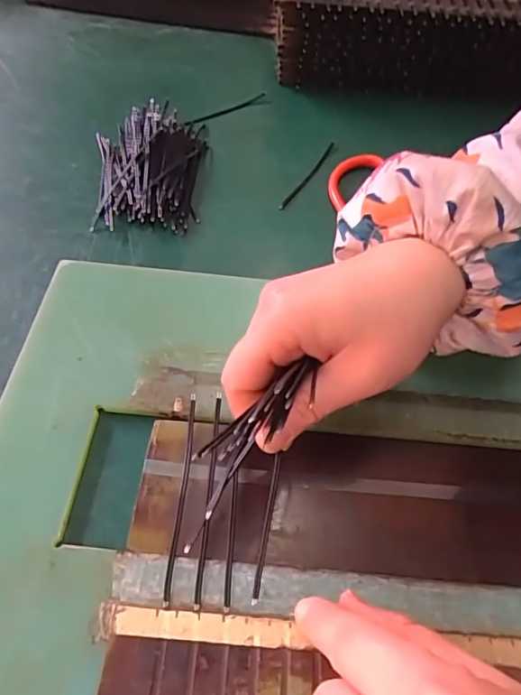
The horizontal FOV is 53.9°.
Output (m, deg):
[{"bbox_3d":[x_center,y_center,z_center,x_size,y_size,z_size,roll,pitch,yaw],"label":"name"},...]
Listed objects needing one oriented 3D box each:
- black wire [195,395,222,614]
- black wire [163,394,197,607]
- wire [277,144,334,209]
[{"bbox_3d":[-0.024,0.067,0.245,0.004,0.005,0.104,3,54,-1],"label":"black wire"},{"bbox_3d":[-0.037,0.067,0.242,0.004,0.007,0.098,4,54,0],"label":"black wire"},{"bbox_3d":[0.038,-0.134,0.398,0.006,0.004,0.093,25,57,15],"label":"wire"}]

